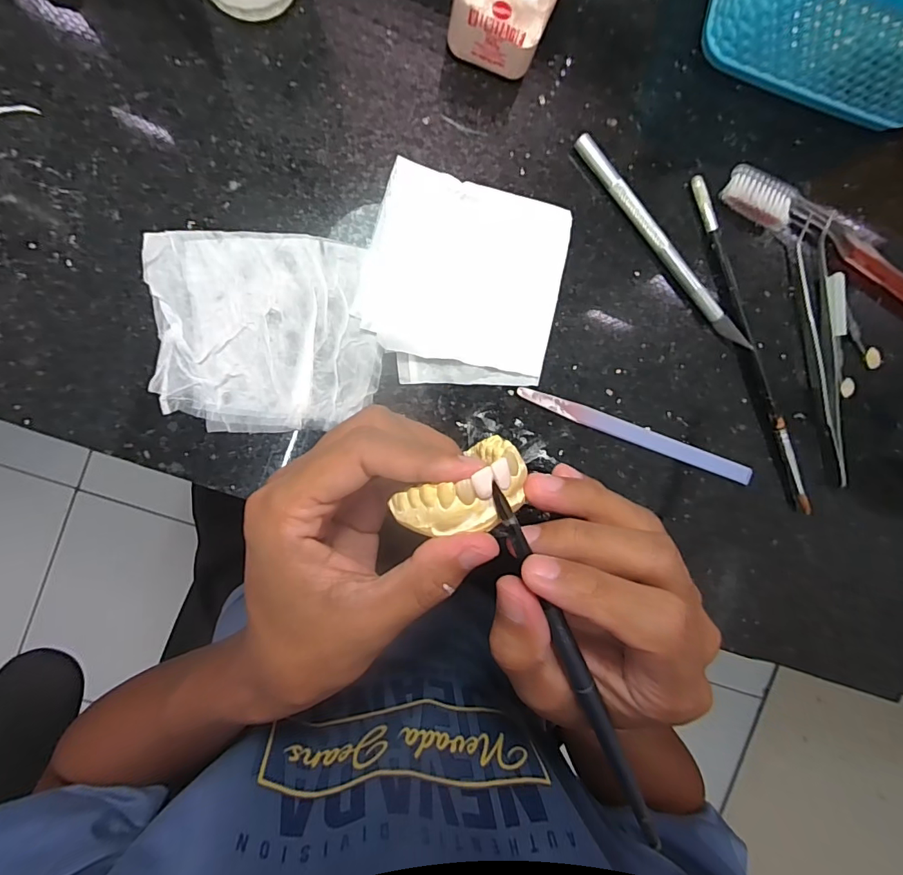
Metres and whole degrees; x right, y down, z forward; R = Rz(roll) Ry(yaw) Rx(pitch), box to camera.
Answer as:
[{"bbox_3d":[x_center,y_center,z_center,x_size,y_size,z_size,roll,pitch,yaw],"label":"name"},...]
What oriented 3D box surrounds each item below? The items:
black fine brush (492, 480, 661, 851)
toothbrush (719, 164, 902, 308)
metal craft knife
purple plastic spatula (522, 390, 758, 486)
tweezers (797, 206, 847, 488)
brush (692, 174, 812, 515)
[{"bbox_3d":[0.046,0.088,0.174,0.006,0.006,0.160,-25,101,-5],"label":"black fine brush"},{"bbox_3d":[0.226,-0.097,0.257,0.183,0.012,0.024,25,91,-9],"label":"toothbrush"},{"bbox_3d":[0.110,-0.097,0.244,0.010,0.009,0.137,-42,98,-2],"label":"metal craft knife"},{"bbox_3d":[0.099,-0.001,0.251,0.136,0.004,0.010,19,92,-8],"label":"purple plastic spatula"},{"bbox_3d":[0.206,-0.048,0.257,0.016,0.008,0.146,-13,96,-6],"label":"tweezers"},{"bbox_3d":[0.162,-0.046,0.254,0.007,0.008,0.187,-23,97,-5],"label":"brush"}]

